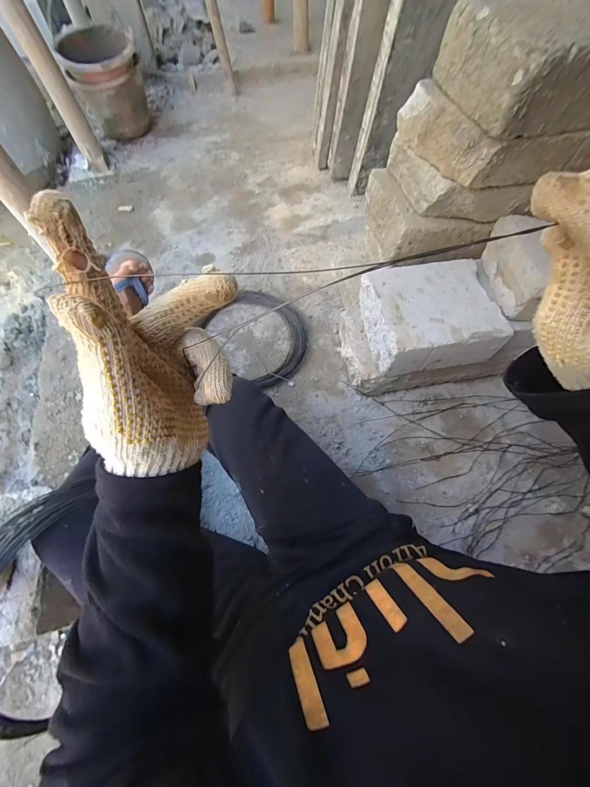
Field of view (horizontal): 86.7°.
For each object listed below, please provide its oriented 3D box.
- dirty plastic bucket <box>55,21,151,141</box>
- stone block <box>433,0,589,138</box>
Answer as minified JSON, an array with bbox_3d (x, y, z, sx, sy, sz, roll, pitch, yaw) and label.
[{"bbox_3d":[-0.686,-1.134,1.163,0.254,0.255,0.248,0,63,0],"label":"dirty plastic bucket"},{"bbox_3d":[0.383,-0.509,0.477,0.250,0.101,0.193,-14,64,-7],"label":"stone block"}]

